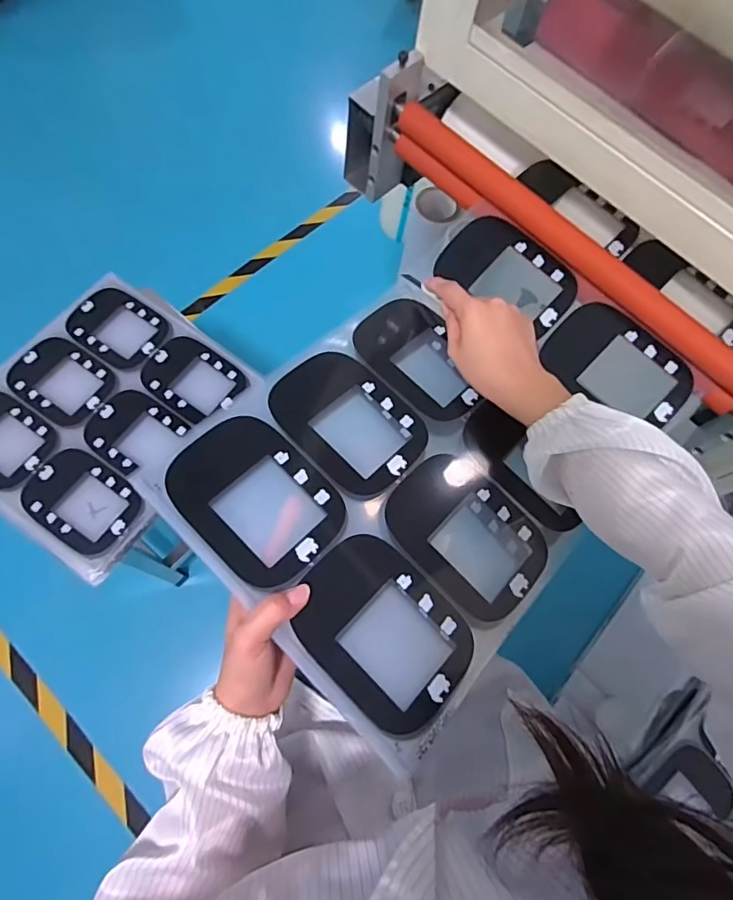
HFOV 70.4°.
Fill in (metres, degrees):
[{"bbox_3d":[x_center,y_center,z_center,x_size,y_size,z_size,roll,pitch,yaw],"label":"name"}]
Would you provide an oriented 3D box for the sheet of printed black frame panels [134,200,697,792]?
[{"bbox_3d":[0.064,-0.010,0.440,0.276,0.066,0.406,42,75,12],"label":"sheet of printed black frame panels"}]

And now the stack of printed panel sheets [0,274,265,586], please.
[{"bbox_3d":[-0.343,-0.053,0.671,0.283,0.030,0.326,33,73,10],"label":"stack of printed panel sheets"}]

